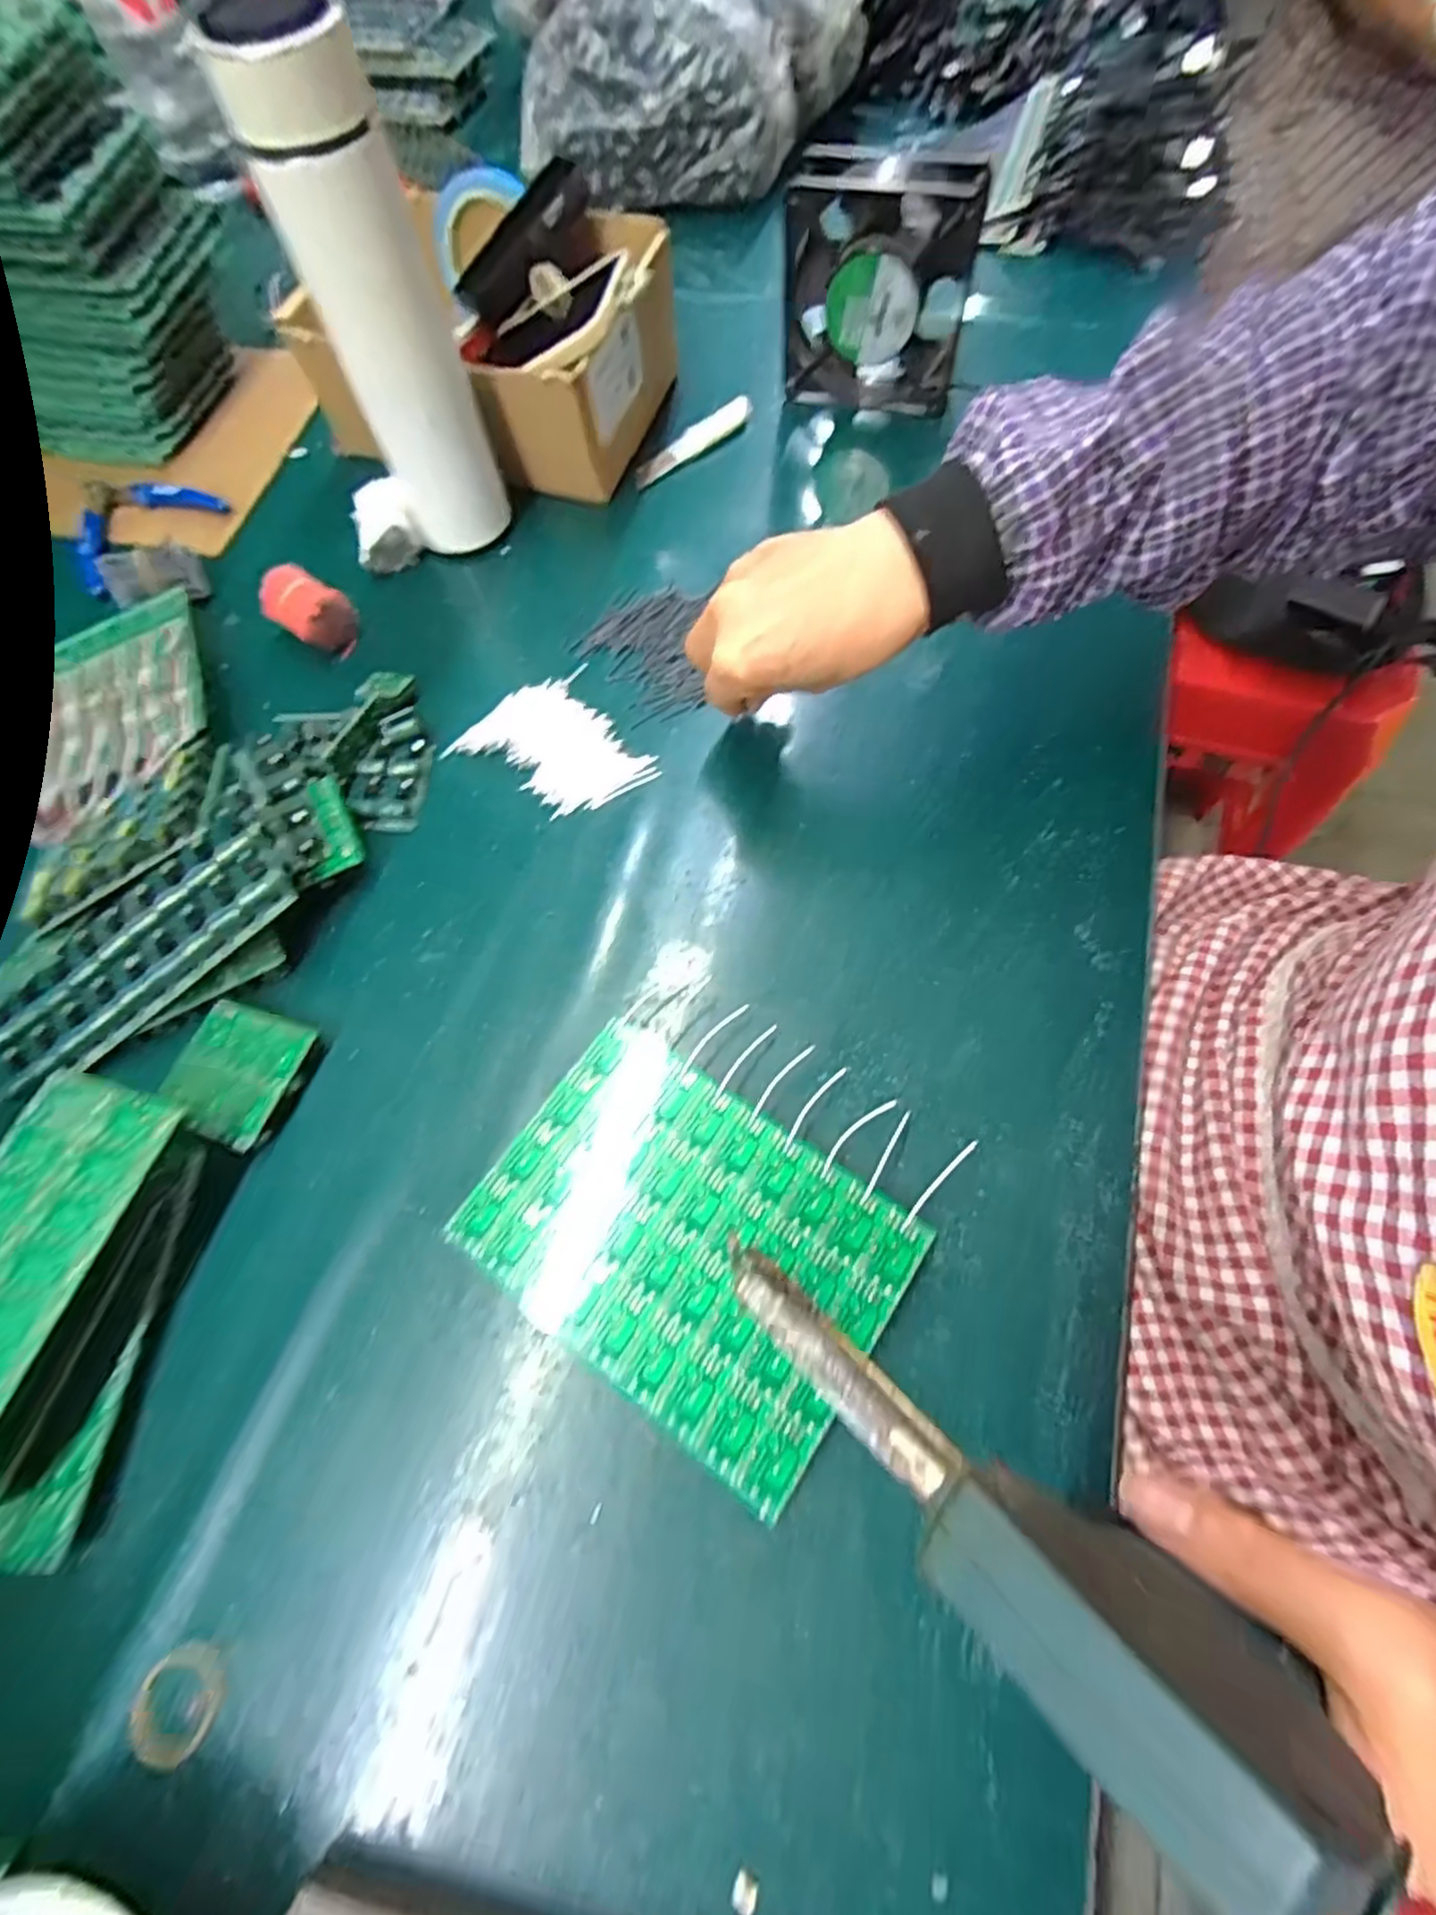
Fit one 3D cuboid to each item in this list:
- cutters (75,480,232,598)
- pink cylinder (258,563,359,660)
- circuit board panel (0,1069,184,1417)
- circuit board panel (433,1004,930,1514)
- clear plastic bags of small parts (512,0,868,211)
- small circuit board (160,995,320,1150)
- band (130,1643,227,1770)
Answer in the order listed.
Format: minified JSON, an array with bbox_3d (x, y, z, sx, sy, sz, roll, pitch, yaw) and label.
[{"bbox_3d":[-0.419,-0.308,0.506,0.104,0.011,0.108,34,72,16],"label":"cutters"},{"bbox_3d":[-0.258,-0.220,0.456,0.059,0.036,0.035,28,71,14],"label":"pink cylinder"},{"bbox_3d":[-0.268,0.120,0.265,0.061,0.006,0.150,16,65,5],"label":"circuit board panel"},{"bbox_3d":[-0.015,0.115,0.298,0.166,0.004,0.118,33,71,18],"label":"circuit board panel"},{"bbox_3d":[-0.029,-0.873,0.655,0.315,0.165,0.374,-9,66,-1],"label":"clear plastic bags of small parts"},{"bbox_3d":[-0.229,0.055,0.340,0.058,0.013,0.059,16,68,10],"label":"small circuit board"},{"bbox_3d":[-0.193,0.266,0.254,0.034,0.004,0.030,-36,69,-12],"label":"band"}]

